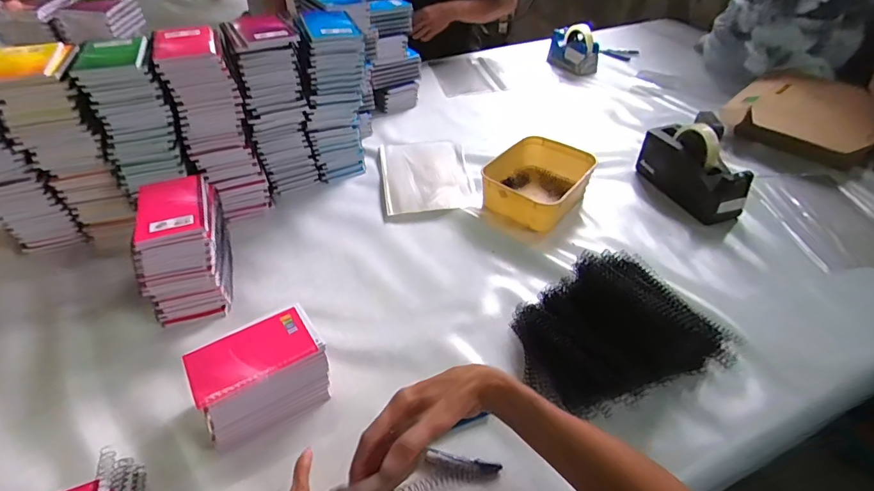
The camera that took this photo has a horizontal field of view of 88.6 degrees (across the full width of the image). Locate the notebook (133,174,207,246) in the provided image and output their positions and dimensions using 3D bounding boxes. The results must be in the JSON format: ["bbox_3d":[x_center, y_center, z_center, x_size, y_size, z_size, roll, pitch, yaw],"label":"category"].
[{"bbox_3d":[-0.356,-0.052,0.600,0.083,0.010,0.127,-15,43,-17],"label":"notebook"}]

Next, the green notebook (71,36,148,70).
[{"bbox_3d":[-0.466,-0.280,0.642,0.087,0.009,0.127,-16,44,-18],"label":"green notebook"}]

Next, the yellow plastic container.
[{"bbox_3d":[0.180,-0.121,0.841,0.180,0.067,0.200,27,47,27],"label":"yellow plastic container"}]

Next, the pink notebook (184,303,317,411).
[{"bbox_3d":[-0.211,0.121,0.507,0.129,0.007,0.080,-24,47,-26],"label":"pink notebook"}]

